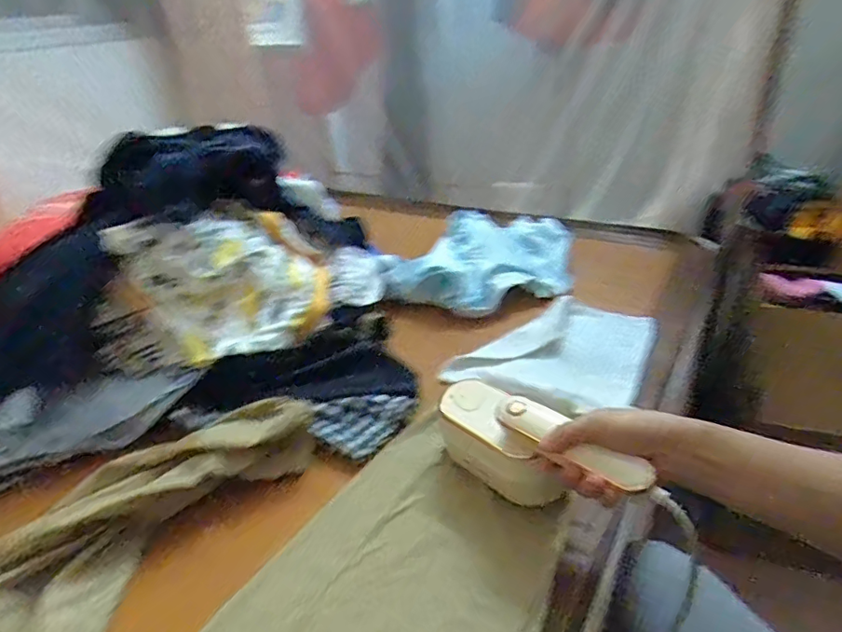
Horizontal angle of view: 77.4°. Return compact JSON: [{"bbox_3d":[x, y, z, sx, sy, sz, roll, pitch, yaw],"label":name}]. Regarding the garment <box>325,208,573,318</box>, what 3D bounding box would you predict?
[{"bbox_3d":[0.070,-0.100,0.922,0.480,0.069,0.273,-9,35,-15],"label":"garment"}]

